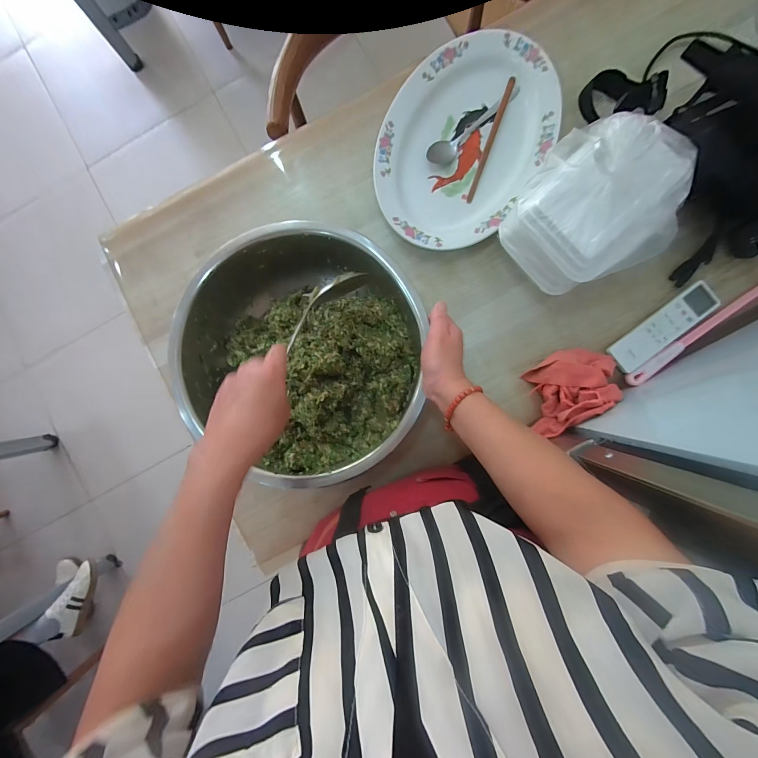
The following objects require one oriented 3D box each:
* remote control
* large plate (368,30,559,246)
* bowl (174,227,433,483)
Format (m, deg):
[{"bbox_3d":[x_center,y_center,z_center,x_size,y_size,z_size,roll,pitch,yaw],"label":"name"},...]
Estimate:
[{"bbox_3d":[0.431,-0.077,0.511,0.172,0.012,0.052,-38,88,1],"label":"remote control"},{"bbox_3d":[0.127,-0.365,0.526,0.240,0.034,0.327,34,90,3],"label":"large plate"},{"bbox_3d":[-0.105,-0.039,0.494,0.348,0.091,0.324,0,89,2],"label":"bowl"}]

